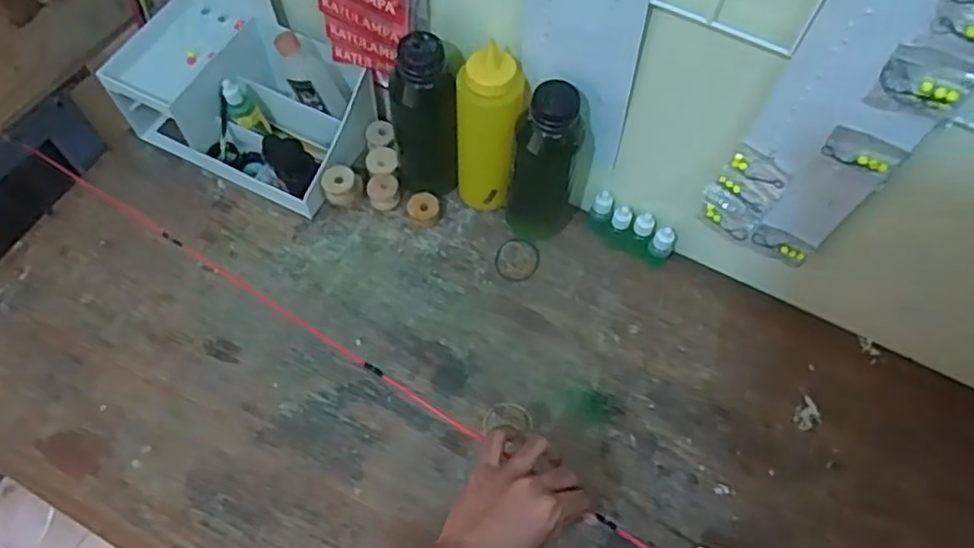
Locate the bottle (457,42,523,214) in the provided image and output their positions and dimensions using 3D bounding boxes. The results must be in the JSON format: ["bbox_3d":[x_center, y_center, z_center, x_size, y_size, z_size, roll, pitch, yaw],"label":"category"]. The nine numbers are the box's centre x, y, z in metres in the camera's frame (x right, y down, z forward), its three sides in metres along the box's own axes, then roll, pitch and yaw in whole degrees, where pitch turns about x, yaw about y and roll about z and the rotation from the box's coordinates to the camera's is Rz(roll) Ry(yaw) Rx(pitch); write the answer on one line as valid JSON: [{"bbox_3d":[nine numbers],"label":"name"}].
[{"bbox_3d":[0.002,-0.131,0.668,0.061,0.194,0.052,12,63,5],"label":"bottle"}]

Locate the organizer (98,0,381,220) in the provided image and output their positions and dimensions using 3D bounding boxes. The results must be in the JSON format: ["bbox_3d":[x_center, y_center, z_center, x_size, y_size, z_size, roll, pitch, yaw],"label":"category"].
[{"bbox_3d":[-0.255,-0.185,0.738,0.242,0.110,0.146,25,65,11],"label":"organizer"}]

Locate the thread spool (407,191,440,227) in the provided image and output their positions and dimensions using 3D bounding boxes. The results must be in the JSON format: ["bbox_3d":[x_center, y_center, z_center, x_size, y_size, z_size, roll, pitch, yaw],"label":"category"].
[{"bbox_3d":[-0.067,-0.067,0.732,0.033,0.026,0.031,0,63,0],"label":"thread spool"}]

